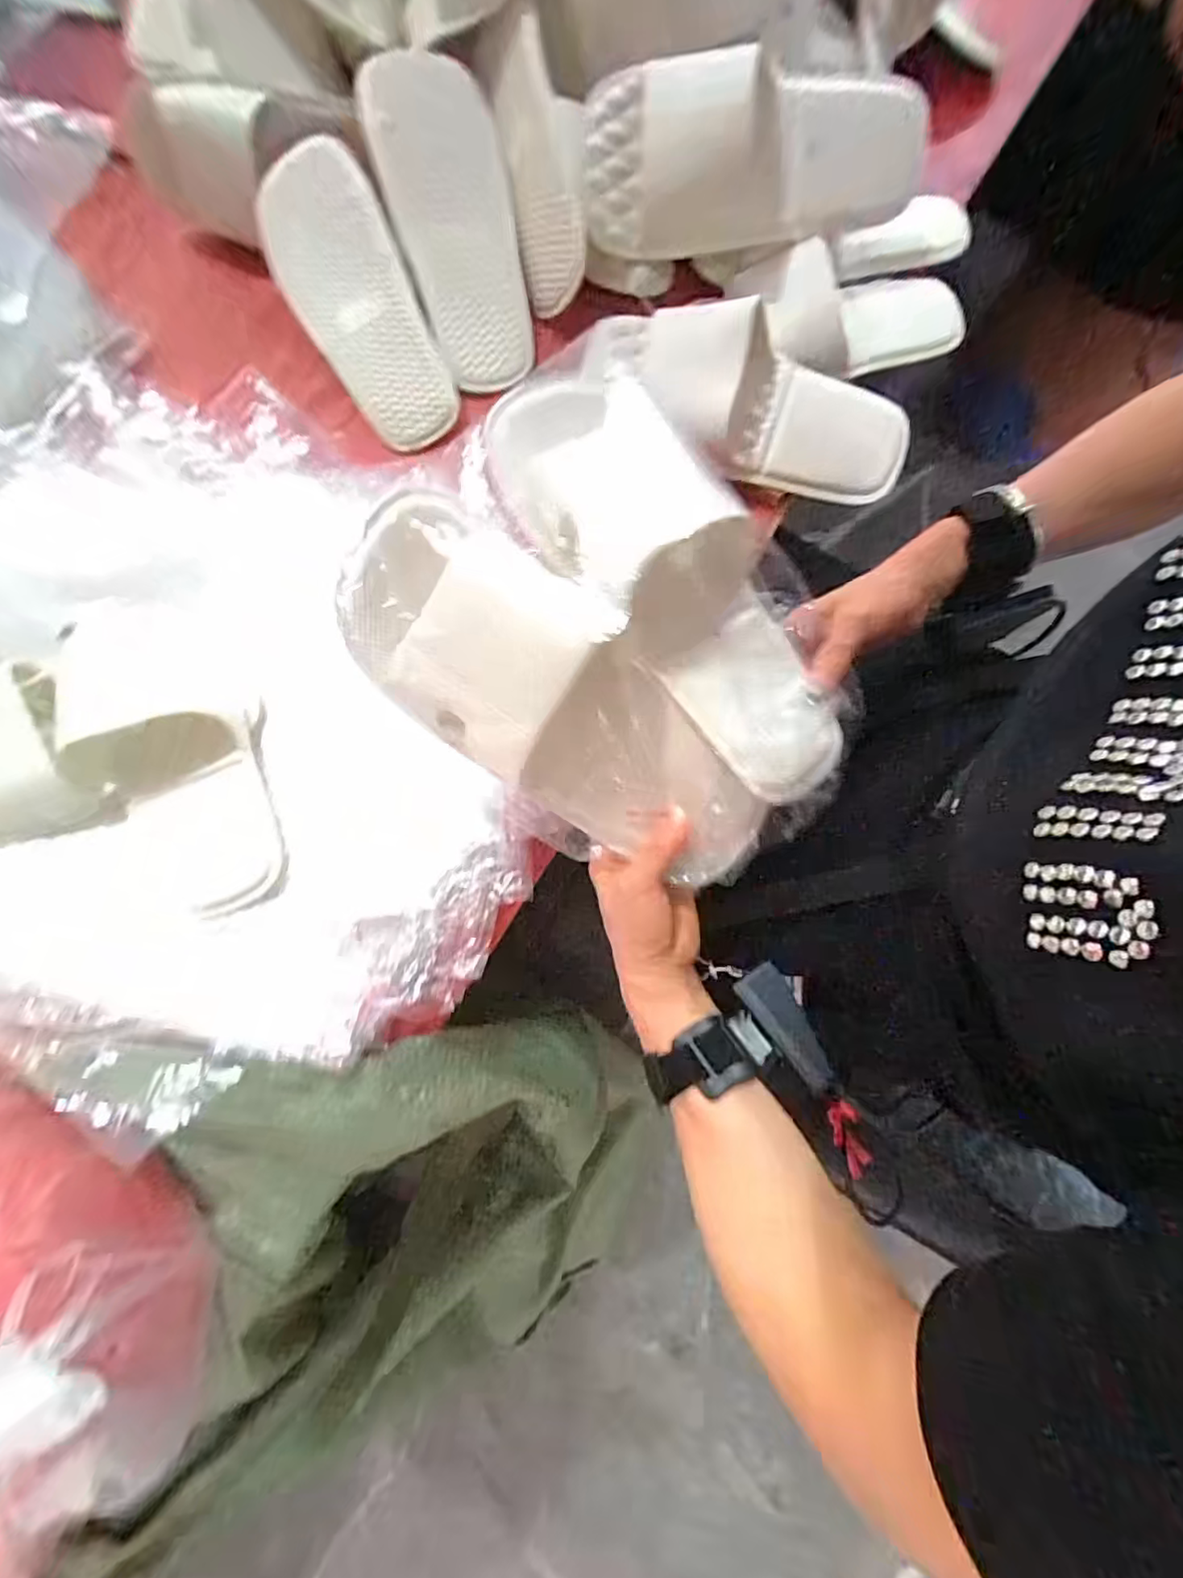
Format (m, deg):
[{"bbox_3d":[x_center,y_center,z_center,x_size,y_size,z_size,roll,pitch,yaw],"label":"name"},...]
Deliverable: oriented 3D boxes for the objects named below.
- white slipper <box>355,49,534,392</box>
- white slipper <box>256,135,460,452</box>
[{"bbox_3d":[-0.110,-0.469,0.495,0.102,0.043,0.233,-17,108,-3],"label":"white slipper"},{"bbox_3d":[-0.185,-0.389,0.484,0.097,0.051,0.198,-29,114,-5],"label":"white slipper"}]

